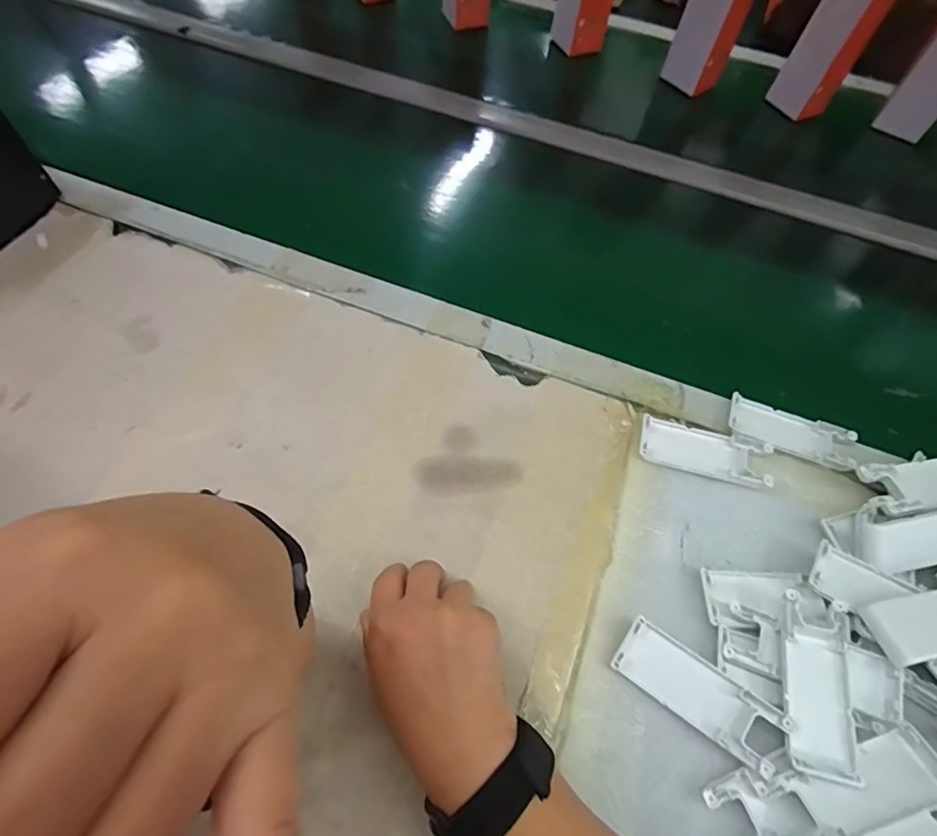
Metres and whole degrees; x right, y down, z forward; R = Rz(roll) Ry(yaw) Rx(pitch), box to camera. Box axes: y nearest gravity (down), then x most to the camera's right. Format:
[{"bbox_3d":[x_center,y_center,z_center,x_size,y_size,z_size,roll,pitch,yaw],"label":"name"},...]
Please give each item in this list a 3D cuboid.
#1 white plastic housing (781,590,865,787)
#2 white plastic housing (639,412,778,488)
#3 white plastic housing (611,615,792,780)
[{"bbox_3d":[0.228,0.172,0.338,0.037,0.017,0.104,14,60,5],"label":"white plastic housing"},{"bbox_3d":[0.195,0.029,0.433,0.105,0.018,0.039,15,60,5],"label":"white plastic housing"},{"bbox_3d":[0.150,0.180,0.342,0.105,0.019,0.039,34,63,15],"label":"white plastic housing"}]

